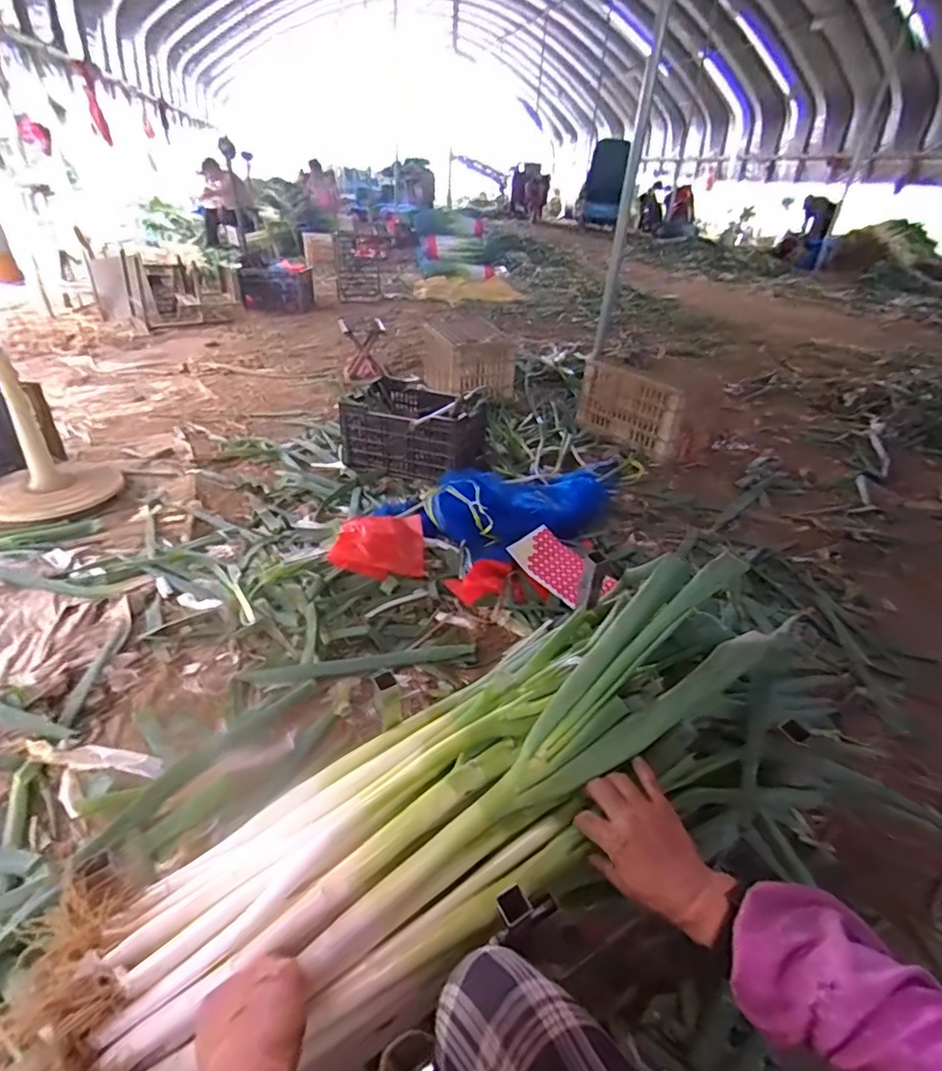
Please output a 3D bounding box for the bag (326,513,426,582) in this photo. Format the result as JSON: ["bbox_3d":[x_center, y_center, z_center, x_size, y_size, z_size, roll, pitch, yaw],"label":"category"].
[{"bbox_3d":[-0.259,0.032,1.573,0.253,0.096,0.251,0,34,-6],"label":"bag"}]

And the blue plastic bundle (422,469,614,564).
[{"bbox_3d":[0.210,-0.130,1.773,0.701,0.183,0.310,-23,42,-34],"label":"blue plastic bundle"}]

